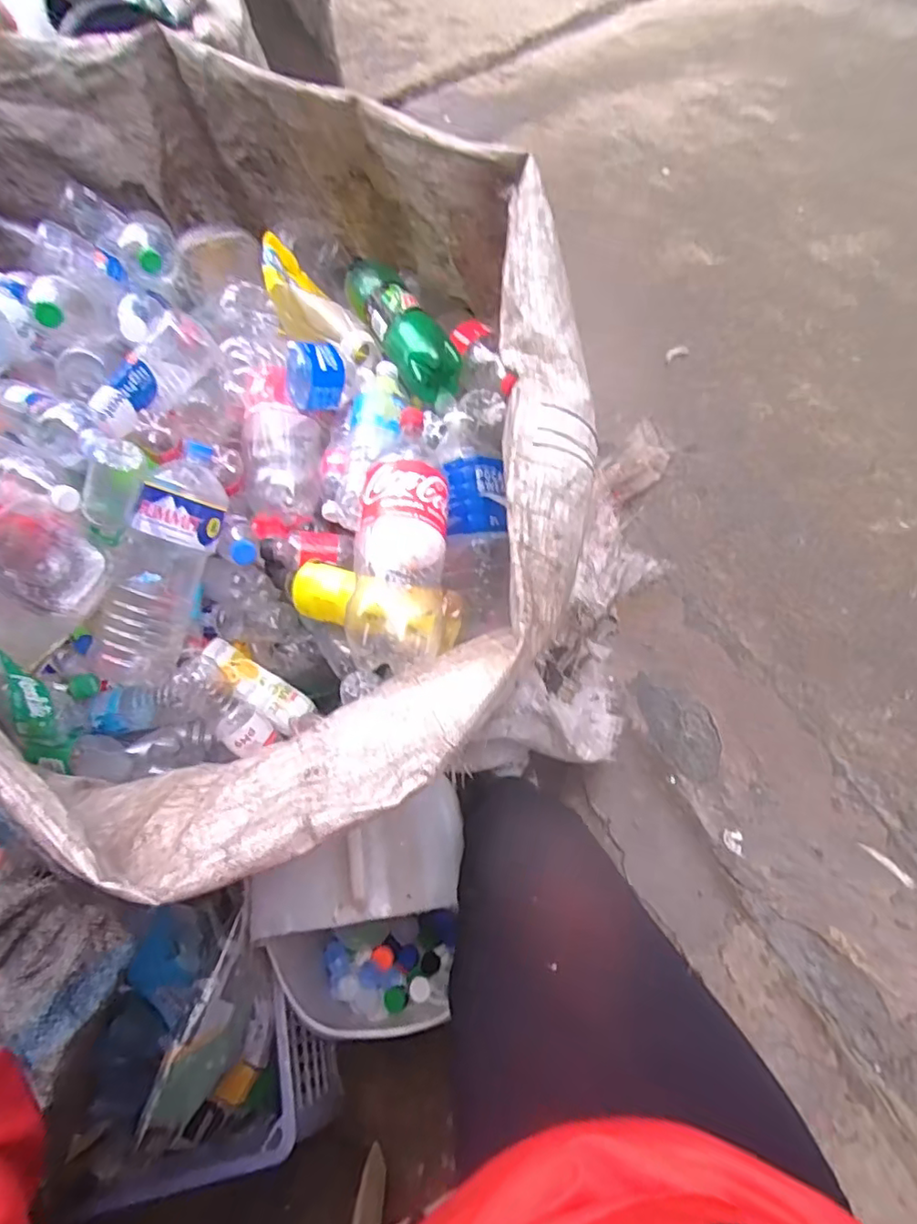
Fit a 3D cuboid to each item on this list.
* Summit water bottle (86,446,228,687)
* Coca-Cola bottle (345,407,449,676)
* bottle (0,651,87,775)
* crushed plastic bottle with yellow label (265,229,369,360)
[{"bbox_3d":[-0.390,-0.057,0.788,0.079,0.111,0.327,25,101,16],"label":"Summit water bottle"},{"bbox_3d":[-0.063,-0.099,0.716,0.098,0.097,0.344,2,59,3],"label":"Coca-Cola bottle"},{"bbox_3d":[-0.532,0.087,0.702,0.072,0.244,0.070,-41,38,-21],"label":"bottle"},{"bbox_3d":[-0.238,-0.483,0.948,0.122,0.088,0.253,-25,61,-13],"label":"crushed plastic bottle with yellow label"}]

